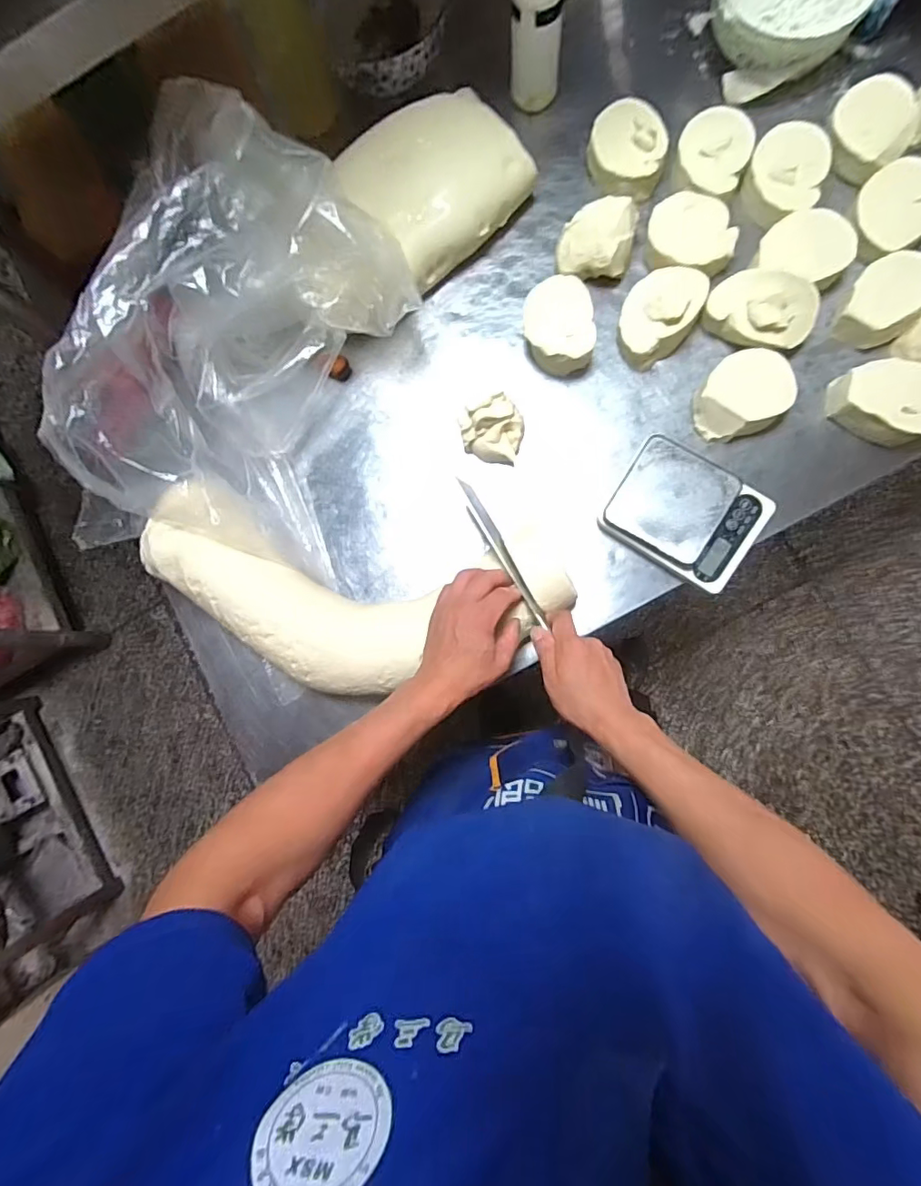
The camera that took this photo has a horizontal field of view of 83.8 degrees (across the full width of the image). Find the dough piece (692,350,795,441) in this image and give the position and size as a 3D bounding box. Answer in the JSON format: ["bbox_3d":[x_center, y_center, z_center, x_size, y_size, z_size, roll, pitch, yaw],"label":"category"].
[{"bbox_3d":[0.341,-0.241,0.628,0.107,0.050,0.092,-24,83,2],"label":"dough piece"}]

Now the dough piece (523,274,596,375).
[{"bbox_3d":[0.123,-0.339,0.650,0.086,0.060,0.109,1,85,5],"label":"dough piece"}]

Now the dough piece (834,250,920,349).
[{"bbox_3d":[0.512,-0.353,0.616,0.113,0.041,0.083,-43,83,0],"label":"dough piece"}]

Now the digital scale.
[{"bbox_3d":[0.275,-0.096,0.623,0.172,0.027,0.132,33,88,7],"label":"digital scale"}]

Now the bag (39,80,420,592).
[{"bbox_3d":[-0.284,-0.260,0.628,0.368,0.217,0.497,23,86,5],"label":"bag"}]

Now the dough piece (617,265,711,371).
[{"bbox_3d":[0.247,-0.352,0.645,0.088,0.037,0.123,39,89,7],"label":"dough piece"}]

